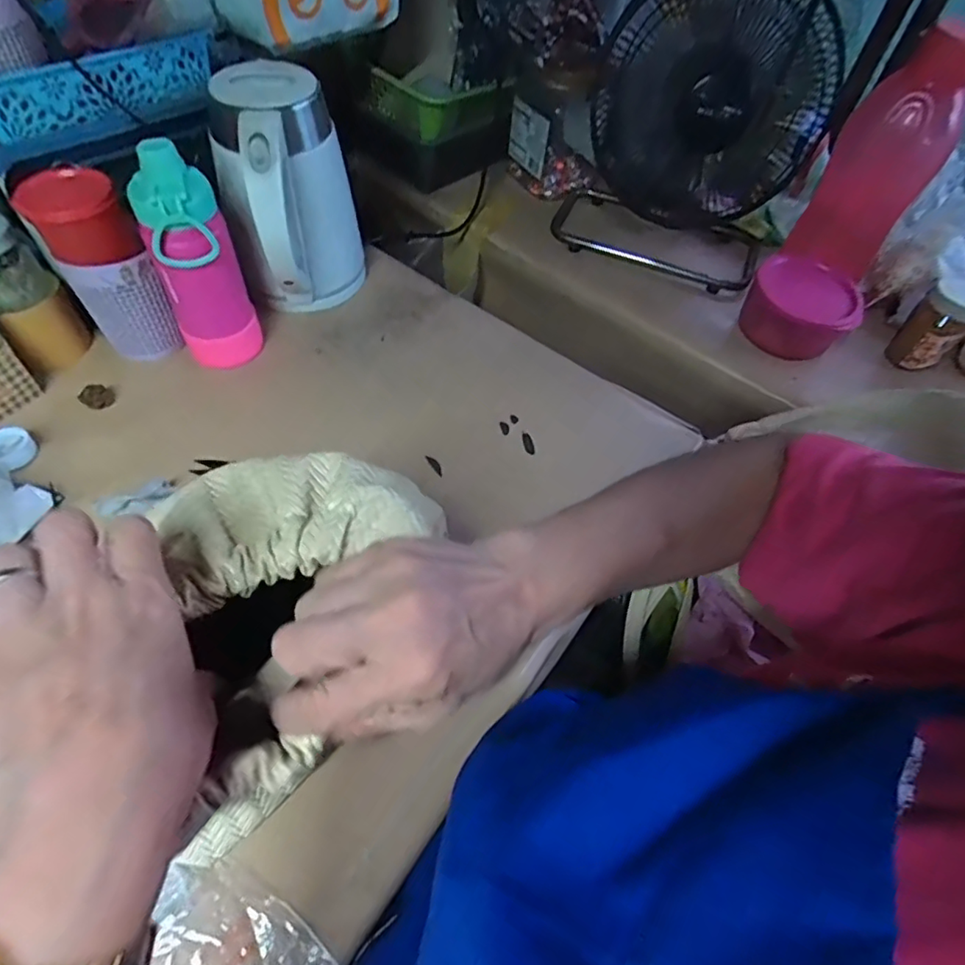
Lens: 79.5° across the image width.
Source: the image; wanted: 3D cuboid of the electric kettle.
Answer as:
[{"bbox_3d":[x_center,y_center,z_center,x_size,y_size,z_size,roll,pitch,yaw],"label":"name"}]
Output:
[{"bbox_3d":[-0.196,-0.289,0.617,0.130,0.207,0.152,-13,57,-14],"label":"electric kettle"}]

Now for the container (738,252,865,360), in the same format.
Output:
[{"bbox_3d":[0.395,-0.216,0.730,0.129,0.085,0.106,19,55,8],"label":"container"}]

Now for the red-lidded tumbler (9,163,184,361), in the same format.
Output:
[{"bbox_3d":[-0.364,-0.202,0.565,0.076,0.163,0.083,3,54,-4],"label":"red-lidded tumbler"}]

